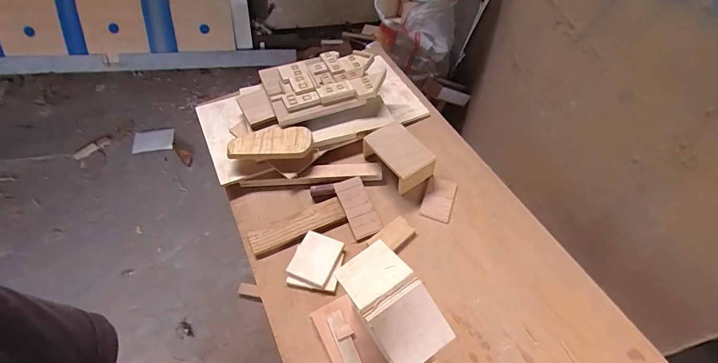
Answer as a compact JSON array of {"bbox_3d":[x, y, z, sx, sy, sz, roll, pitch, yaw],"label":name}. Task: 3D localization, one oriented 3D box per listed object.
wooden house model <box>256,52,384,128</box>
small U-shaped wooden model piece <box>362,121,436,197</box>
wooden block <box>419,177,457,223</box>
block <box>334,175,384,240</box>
[{"bbox_3d":[-0.081,-0.233,0.853,0.261,0.034,0.175,-17,54,-13],"label":"wooden house model"},{"bbox_3d":[0.083,-0.053,0.770,0.095,0.066,0.136,-28,58,-21],"label":"small U-shaped wooden model piece"},{"bbox_3d":[0.161,0.036,0.743,0.057,0.009,0.098,16,54,11],"label":"wooden block"},{"bbox_3d":[-0.002,0.050,0.723,0.057,0.006,0.125,-19,64,-11],"label":"block"}]

